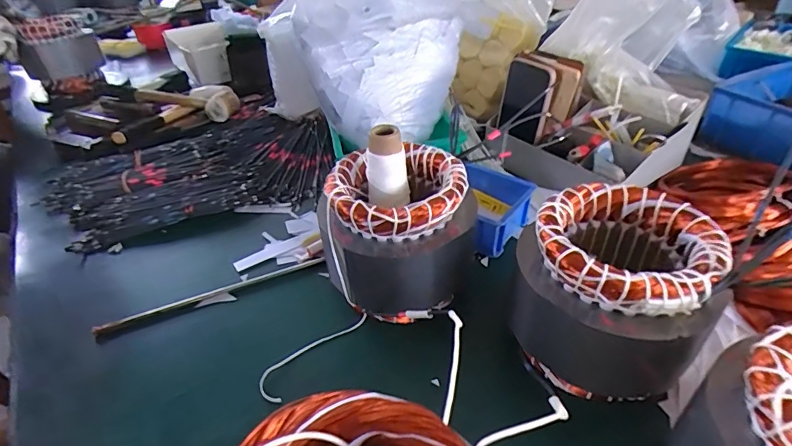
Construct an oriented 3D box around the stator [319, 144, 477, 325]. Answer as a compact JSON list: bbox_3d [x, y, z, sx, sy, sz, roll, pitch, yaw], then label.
[{"bbox_3d":[0.001,0.015,0.448,0.145,0.136,0.129,4,38,12],"label":"stator"}]

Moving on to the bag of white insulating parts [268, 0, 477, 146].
[{"bbox_3d":[-0.014,-0.263,0.644,0.192,0.200,0.261,11,40,20],"label":"bag of white insulating parts"}]

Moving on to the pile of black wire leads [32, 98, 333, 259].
[{"bbox_3d":[-0.289,-0.079,0.682,0.398,0.038,0.318,-28,43,-28],"label":"pile of black wire leads"}]

